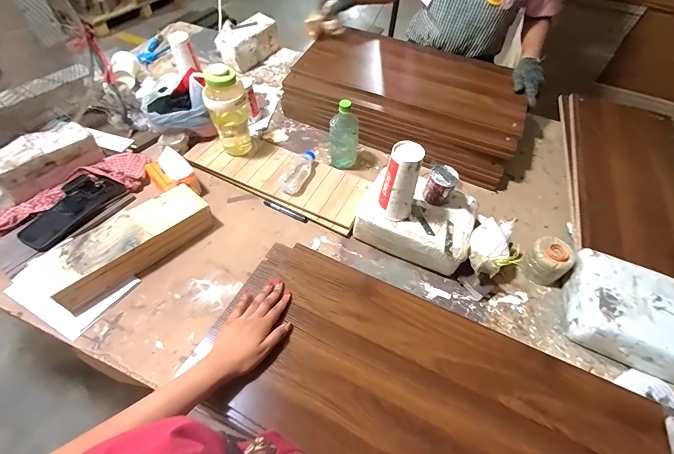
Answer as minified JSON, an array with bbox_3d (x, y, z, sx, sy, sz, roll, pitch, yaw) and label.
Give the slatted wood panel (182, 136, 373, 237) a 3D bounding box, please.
[{"bbox_3d":[-0.162,-0.154,0.913,0.512,0.028,0.183,23,59,14],"label":"slatted wood panel"}]

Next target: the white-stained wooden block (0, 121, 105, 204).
[{"bbox_3d":[-0.743,-0.172,0.821,0.107,0.092,0.226,32,57,21],"label":"white-stained wooden block"}]

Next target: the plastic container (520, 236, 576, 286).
[{"bbox_3d":[0.502,0.082,0.763,0.085,0.086,0.085,-34,60,-26],"label":"plastic container"}]

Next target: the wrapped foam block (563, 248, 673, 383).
[{"bbox_3d":[0.658,0.197,0.688,0.286,0.107,0.207,18,53,12],"label":"wrapped foam block"}]

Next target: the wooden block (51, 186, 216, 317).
[{"bbox_3d":[-0.455,0.037,0.719,0.115,0.082,0.341,32,57,21],"label":"wooden block"}]

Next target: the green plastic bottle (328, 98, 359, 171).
[{"bbox_3d":[0.020,-0.266,0.919,0.084,0.205,0.098,5,51,2],"label":"green plastic bottle"}]

